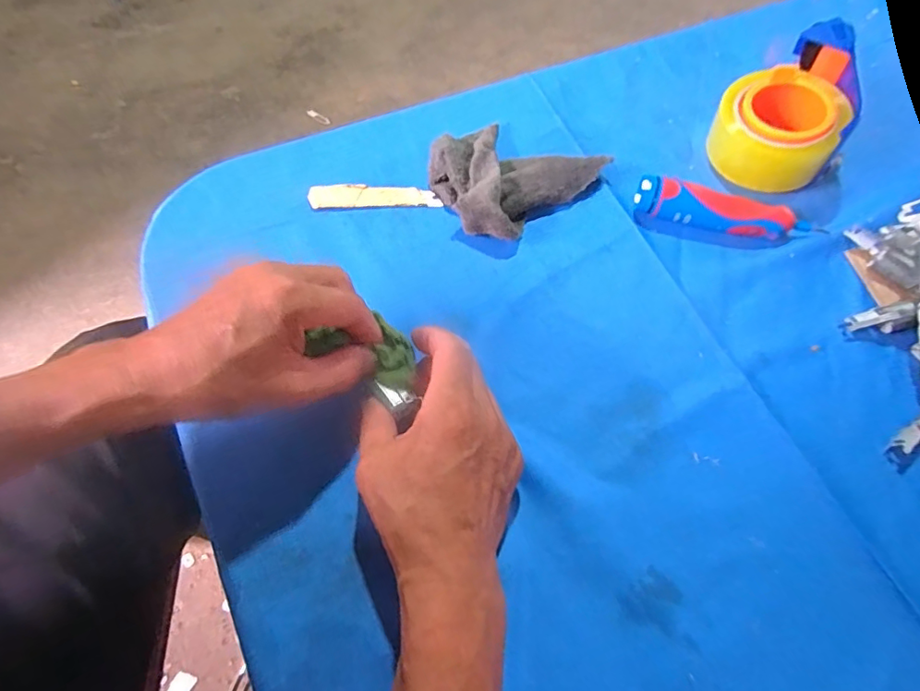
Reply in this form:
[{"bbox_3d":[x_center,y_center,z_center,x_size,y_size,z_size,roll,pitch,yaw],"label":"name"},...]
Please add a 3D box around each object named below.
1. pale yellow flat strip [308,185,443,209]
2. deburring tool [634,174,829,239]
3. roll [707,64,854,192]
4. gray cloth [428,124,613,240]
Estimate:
[{"bbox_3d":[-0.073,-0.129,0.450,0.109,0.007,0.023,-3,61,-3],"label":"pale yellow flat strip"},{"bbox_3d":[0.223,-0.111,0.437,0.149,0.031,0.029,12,62,6],"label":"deburring tool"},{"bbox_3d":[0.283,-0.194,0.470,0.101,0.062,0.101,0,61,-1],"label":"roll"},{"bbox_3d":[0.038,-0.153,0.455,0.129,0.032,0.115,-37,68,-19],"label":"gray cloth"}]

